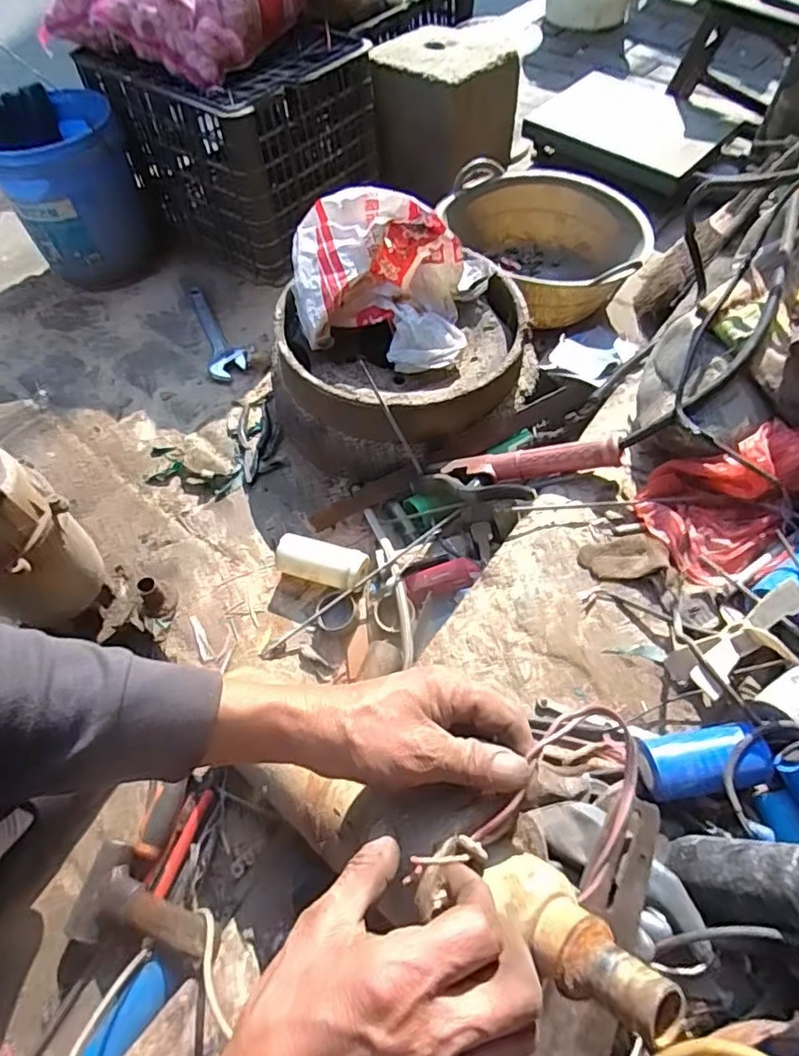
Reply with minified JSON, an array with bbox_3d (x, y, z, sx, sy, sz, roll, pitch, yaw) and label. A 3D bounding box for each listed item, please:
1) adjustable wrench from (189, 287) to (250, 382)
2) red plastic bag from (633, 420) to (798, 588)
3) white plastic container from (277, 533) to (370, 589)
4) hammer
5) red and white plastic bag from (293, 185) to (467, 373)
[{"bbox_3d":[-0.354,-0.395,1.156,0.072,0.029,0.305,-16,58,-11],"label":"adjustable wrench"},{"bbox_3d":[0.364,-0.040,0.650,0.189,0.079,0.136,-29,62,-18],"label":"red plastic bag"},{"bbox_3d":[-0.108,0.044,0.816,0.126,0.041,0.054,19,58,11],"label":"white plastic container"},{"bbox_3d":[-0.241,0.370,0.569,0.183,0.027,0.084,-4,51,32],"label":"hammer"},{"bbox_3d":[-0.032,-0.373,0.888,0.255,0.144,0.223,-1,57,-1],"label":"red and white plastic bag"}]

